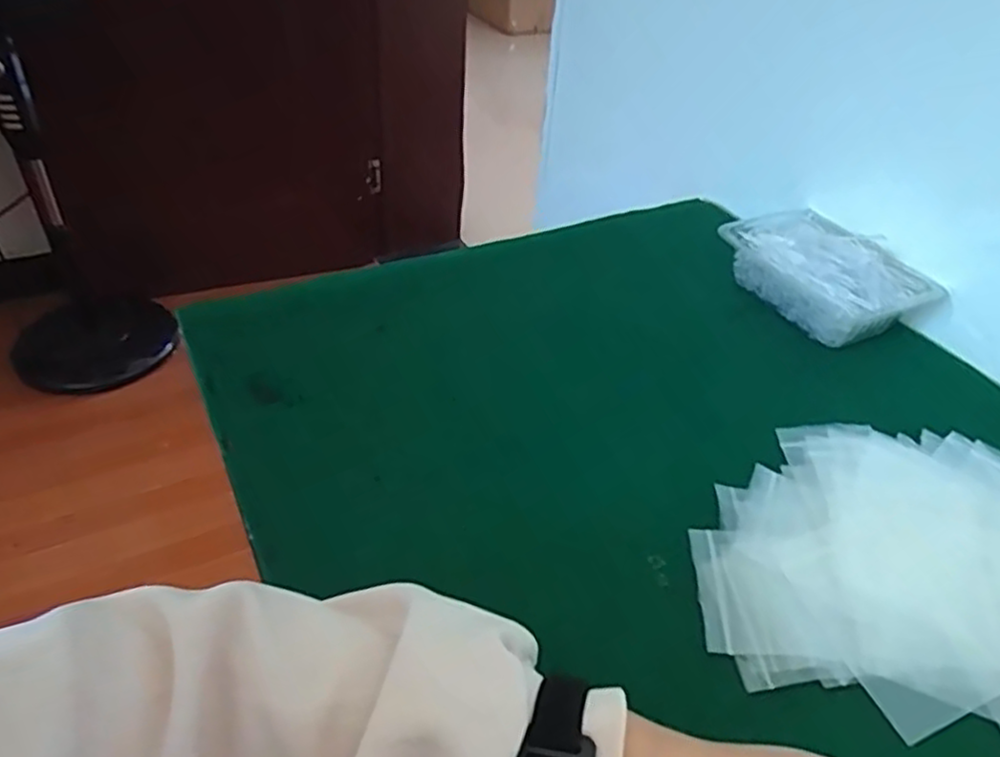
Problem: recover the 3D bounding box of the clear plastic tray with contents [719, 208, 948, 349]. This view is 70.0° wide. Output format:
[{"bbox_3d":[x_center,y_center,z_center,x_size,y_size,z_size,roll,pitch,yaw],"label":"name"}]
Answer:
[{"bbox_3d":[0.311,-0.103,0.691,0.115,0.050,0.179,-20,46,-26],"label":"clear plastic tray with contents"}]

